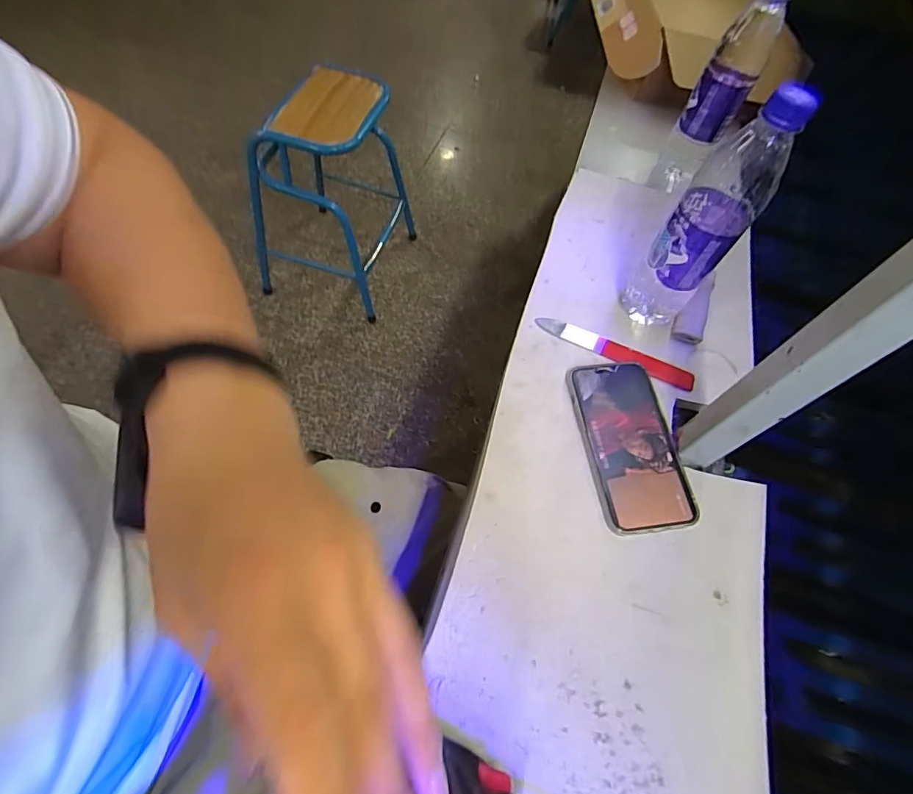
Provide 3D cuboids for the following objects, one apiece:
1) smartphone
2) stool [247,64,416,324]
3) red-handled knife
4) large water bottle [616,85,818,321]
[{"bbox_3d":[0.159,0.041,0.430,0.084,0.007,0.163,-7,64,-6],"label":"smartphone"},{"bbox_3d":[-0.330,-0.560,1.290,0.304,0.510,0.420,14,60,1],"label":"stool"},{"bbox_3d":[0.165,-0.049,0.485,0.167,0.005,0.024,25,65,9],"label":"red-handled knife"},{"bbox_3d":[0.224,-0.155,0.424,0.064,0.228,0.062,40,65,14],"label":"large water bottle"}]

